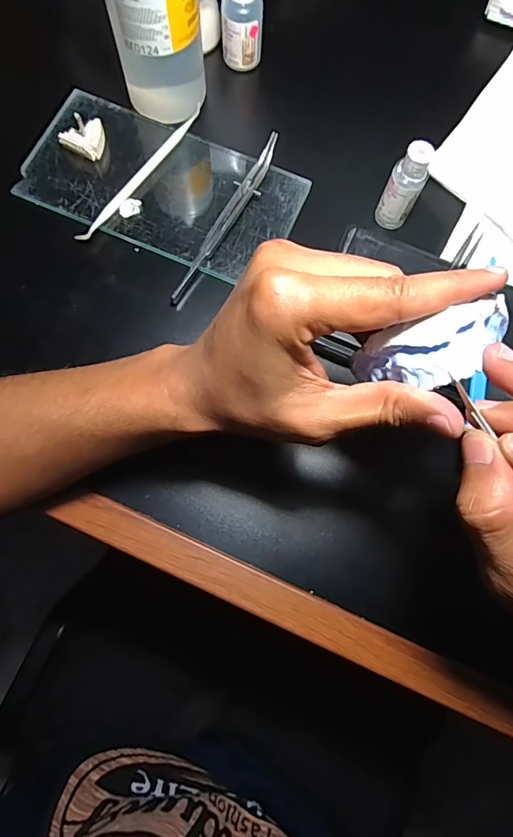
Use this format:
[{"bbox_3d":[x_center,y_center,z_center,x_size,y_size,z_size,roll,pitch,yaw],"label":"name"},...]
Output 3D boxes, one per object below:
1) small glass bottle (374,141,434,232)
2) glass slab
[{"bbox_3d":[0.100,-0.155,0.304,0.023,0.061,0.020,27,78,4],"label":"small glass bottle"},{"bbox_3d":[-0.069,-0.172,0.326,0.194,0.008,0.102,24,78,3],"label":"glass slab"}]

